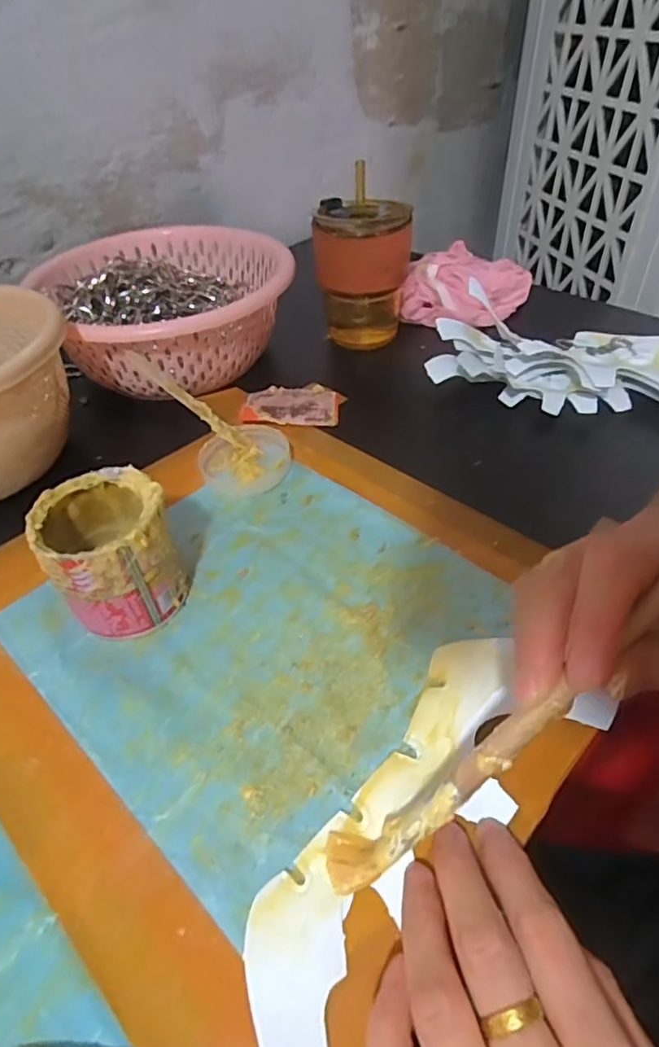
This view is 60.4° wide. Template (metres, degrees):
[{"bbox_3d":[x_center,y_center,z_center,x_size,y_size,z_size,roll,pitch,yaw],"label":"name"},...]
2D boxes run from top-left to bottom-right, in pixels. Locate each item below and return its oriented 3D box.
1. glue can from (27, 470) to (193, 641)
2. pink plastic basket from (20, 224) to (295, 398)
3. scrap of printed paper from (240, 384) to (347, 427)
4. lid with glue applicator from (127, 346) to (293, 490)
[{"bbox_3d":[-0.119,0.017,0.315,0.065,0.070,0.066,-1,45,1],"label":"glue can"},{"bbox_3d":[-0.140,-0.195,0.524,0.202,0.083,0.211,-1,45,1],"label":"pink plastic basket"},{"bbox_3d":[-0.031,-0.100,0.476,0.082,0.008,0.052,-2,45,1],"label":"scrap of printed paper"},{"bbox_3d":[-0.093,-0.076,0.423,0.144,0.040,0.068,40,54,1],"label":"lid with glue applicator"}]

